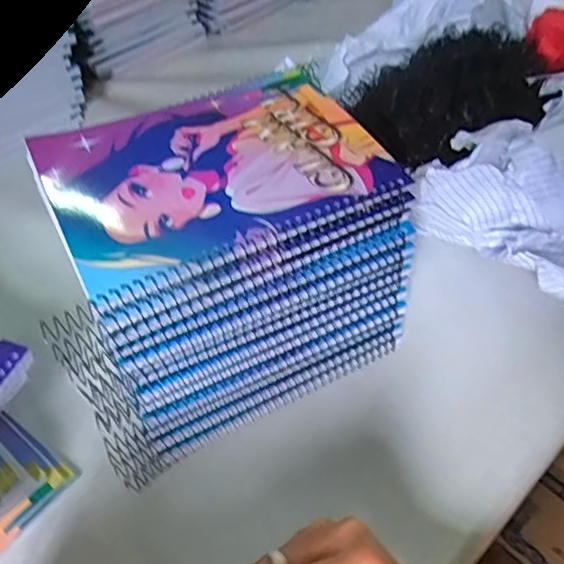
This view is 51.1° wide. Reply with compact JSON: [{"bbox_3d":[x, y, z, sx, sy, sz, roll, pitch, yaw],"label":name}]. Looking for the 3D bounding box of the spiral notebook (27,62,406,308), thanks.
[{"bbox_3d":[-0.042,-0.075,0.363,0.194,0.007,0.150,-21,53,-18],"label":"spiral notebook"}]

